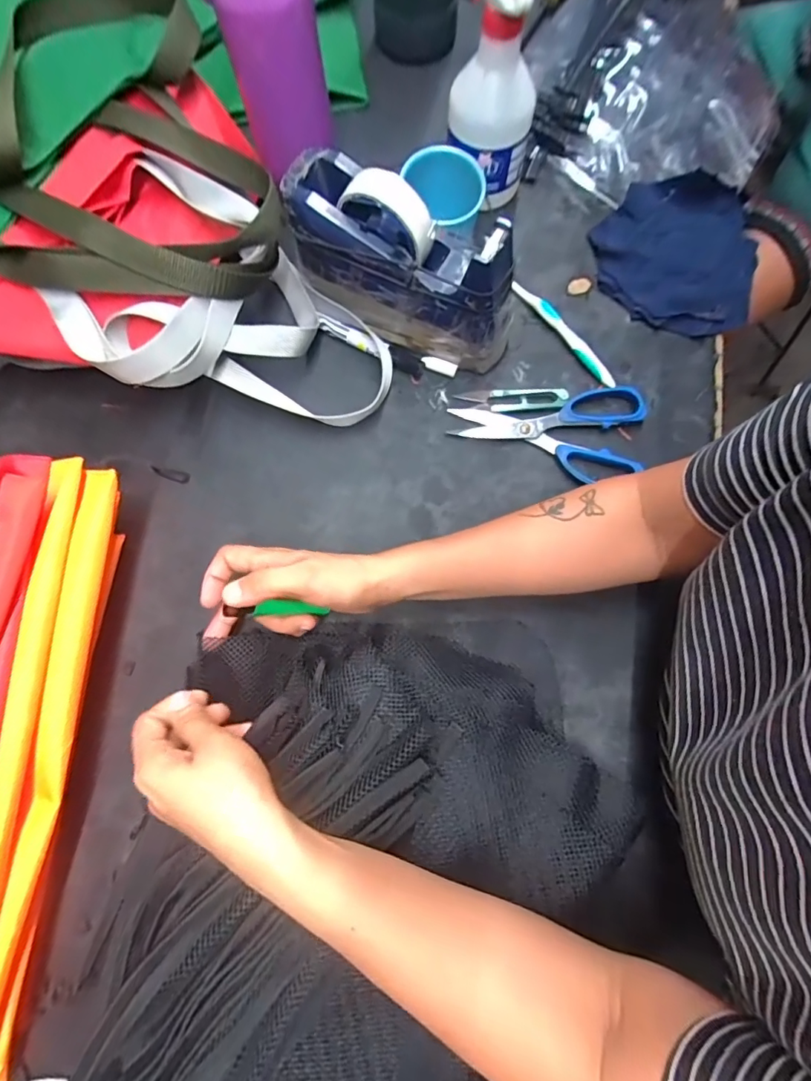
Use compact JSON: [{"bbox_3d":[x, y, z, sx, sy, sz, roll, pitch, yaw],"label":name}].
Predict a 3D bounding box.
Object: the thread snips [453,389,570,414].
[{"bbox_3d":[0.100,-0.130,0.452,0.100,0.009,0.026,4,75,2],"label":"thread snips"}]

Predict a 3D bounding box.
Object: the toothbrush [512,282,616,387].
[{"bbox_3d":[0.152,-0.202,0.467,0.012,0.014,0.142,-34,77,-8],"label":"toothbrush"}]

